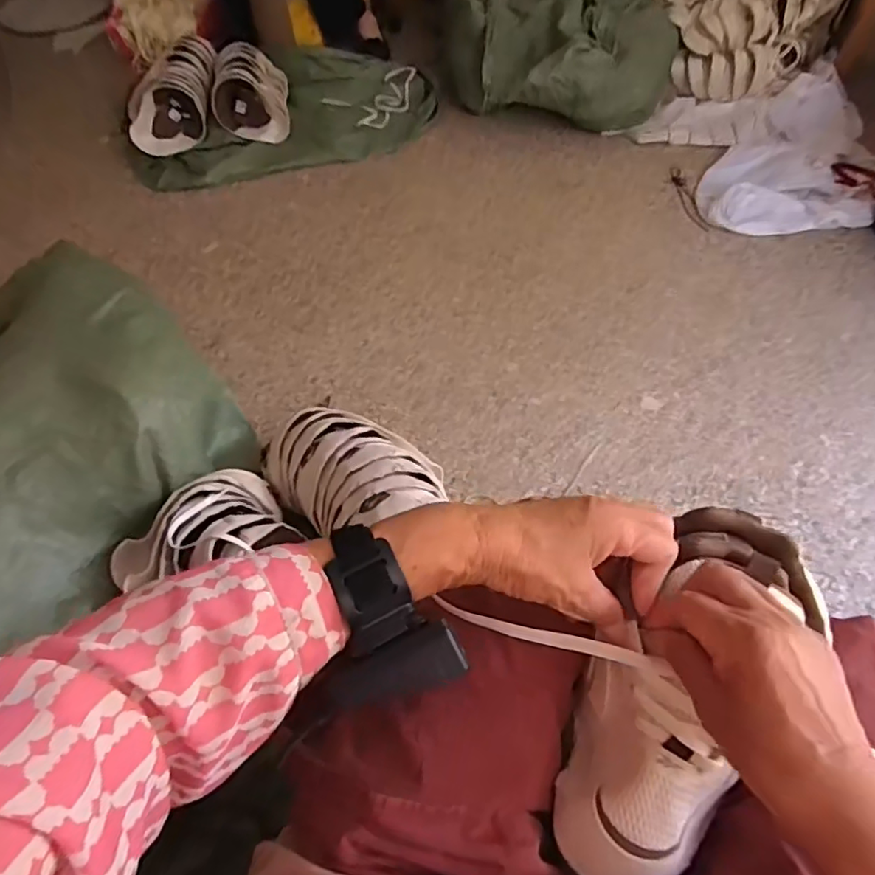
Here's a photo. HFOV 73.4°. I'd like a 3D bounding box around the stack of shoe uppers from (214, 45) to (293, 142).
[{"bbox_3d":[-0.490,-0.907,1.539,0.183,0.109,0.274,-7,56,-3],"label":"stack of shoe uppers"}]

